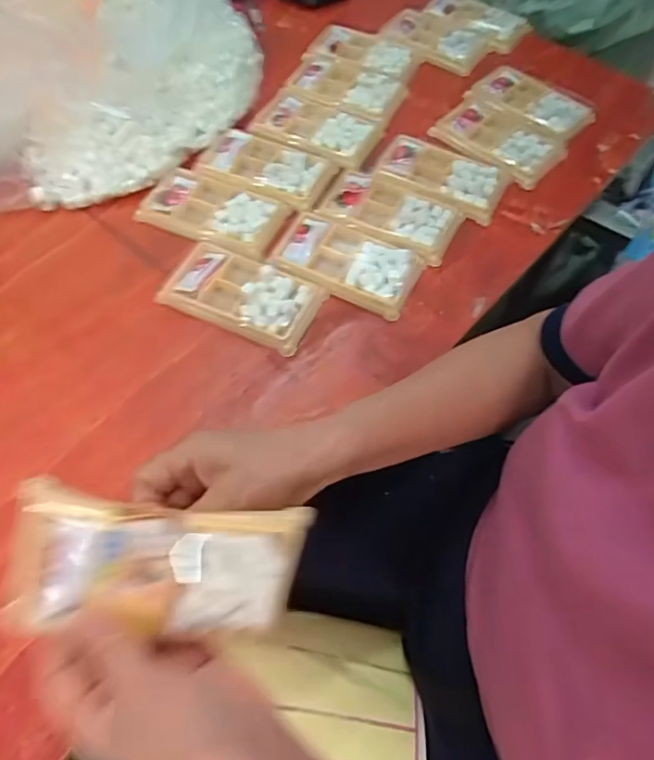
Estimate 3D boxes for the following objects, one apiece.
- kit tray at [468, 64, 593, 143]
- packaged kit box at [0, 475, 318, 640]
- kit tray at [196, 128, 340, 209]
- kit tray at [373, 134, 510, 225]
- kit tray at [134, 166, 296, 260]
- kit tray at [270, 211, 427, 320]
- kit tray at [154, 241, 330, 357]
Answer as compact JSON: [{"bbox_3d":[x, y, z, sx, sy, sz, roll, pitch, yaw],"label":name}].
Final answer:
[{"bbox_3d":[0.246,-0.334,0.658,0.136,0.012,0.084,36,65,17],"label":"kit tray"},{"bbox_3d":[-0.084,0.096,0.280,0.140,0.011,0.071,10,102,-16],"label":"packaged kit box"},{"bbox_3d":[-0.063,-0.227,0.583,0.131,0.013,0.077,23,62,11],"label":"kit tray"},{"bbox_3d":[0.125,-0.223,0.590,0.134,0.012,0.085,29,63,14],"label":"kit tray"},{"bbox_3d":[-0.113,-0.171,0.558,0.138,0.013,0.080,21,61,10],"label":"kit tray"},{"bbox_3d":[0.020,-0.114,0.523,0.132,0.011,0.077,24,62,12],"label":"kit tray"},{"bbox_3d":[-0.078,-0.080,0.506,0.140,0.019,0.075,23,62,11],"label":"kit tray"}]

